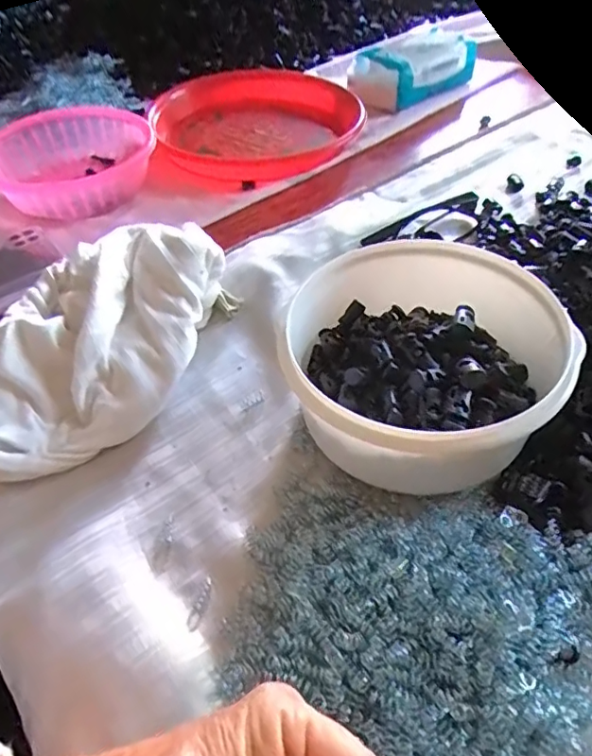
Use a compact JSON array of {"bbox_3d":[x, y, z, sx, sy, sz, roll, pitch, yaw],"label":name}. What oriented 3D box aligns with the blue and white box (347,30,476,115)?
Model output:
[{"bbox_3d":[0.143,-0.395,0.695,0.190,0.072,0.087,-31,53,-22],"label":"blue and white box"}]

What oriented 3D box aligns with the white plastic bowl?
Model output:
[{"bbox_3d":[0.078,-0.009,0.329,0.154,0.098,0.169,-1,48,1],"label":"white plastic bowl"}]

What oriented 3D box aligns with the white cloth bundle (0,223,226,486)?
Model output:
[{"bbox_3d":[-0.163,-0.023,0.373,0.155,0.064,0.240,26,53,22],"label":"white cloth bundle"}]

